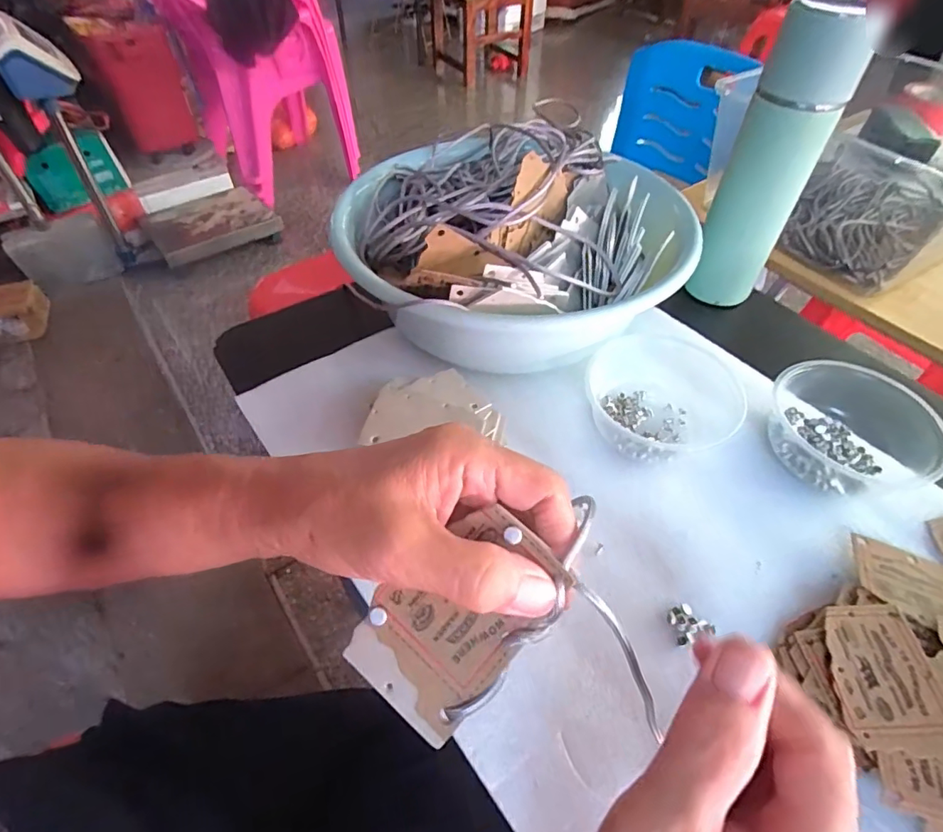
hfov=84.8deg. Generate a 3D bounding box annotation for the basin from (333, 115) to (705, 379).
[{"bbox_3d":[0.032,-0.151,0.449,0.263,0.098,0.273,0,50,0],"label":"basin"}]

